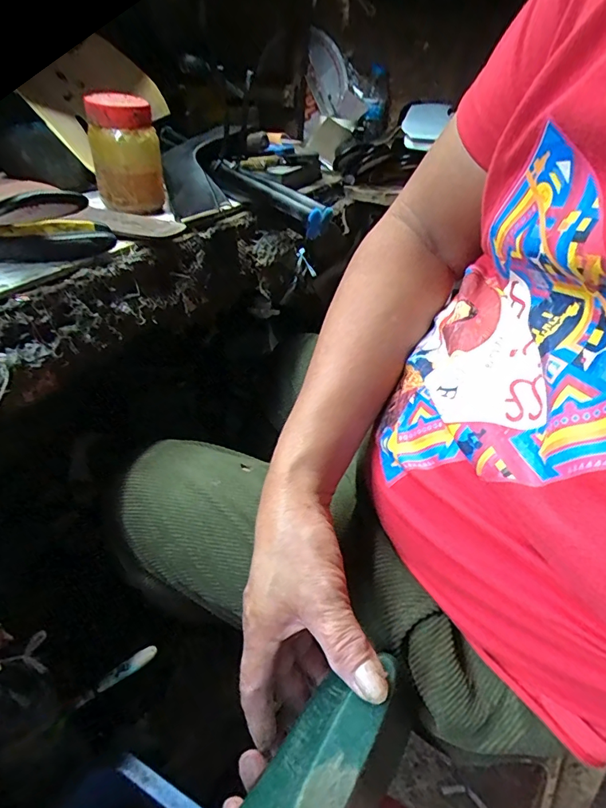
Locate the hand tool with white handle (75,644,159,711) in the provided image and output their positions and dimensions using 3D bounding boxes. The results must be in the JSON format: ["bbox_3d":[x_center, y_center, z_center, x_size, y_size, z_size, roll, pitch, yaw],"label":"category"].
[{"bbox_3d":[-0.194,0.282,0.475,0.092,0.013,0.012,-34,44,-7],"label":"hand tool with white handle"}]

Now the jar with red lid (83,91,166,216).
[{"bbox_3d":[-0.201,-0.284,0.525,0.074,0.114,0.080,-5,39,-15],"label":"jar with red lid"}]

